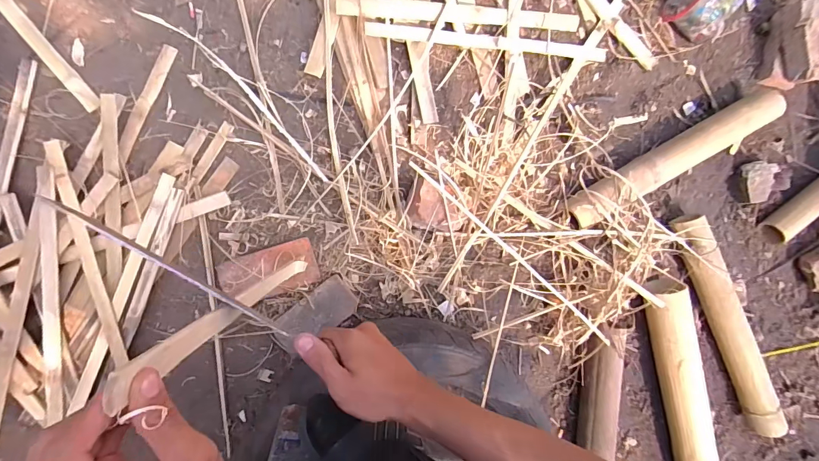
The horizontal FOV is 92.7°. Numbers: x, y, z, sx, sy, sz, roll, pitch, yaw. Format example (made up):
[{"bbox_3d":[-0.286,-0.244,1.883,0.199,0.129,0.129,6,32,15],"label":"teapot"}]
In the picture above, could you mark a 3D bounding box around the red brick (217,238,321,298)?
[{"bbox_3d":[-0.263,0.077,0.726,0.174,0.038,0.090,-16,94,-7],"label":"red brick"}]

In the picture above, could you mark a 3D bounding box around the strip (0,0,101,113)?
[{"bbox_3d":[-0.724,-0.431,0.654,0.028,0.011,0.543,-39,96,-6],"label":"strip"}]

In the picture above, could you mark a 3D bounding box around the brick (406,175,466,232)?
[{"bbox_3d":[0.056,-0.043,0.764,0.124,0.049,0.093,16,93,-8],"label":"brick"}]

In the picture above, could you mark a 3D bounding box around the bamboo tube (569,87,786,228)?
[{"bbox_3d":[0.573,-0.160,0.828,0.559,0.076,0.083,-27,96,-7],"label":"bamboo tube"}]

